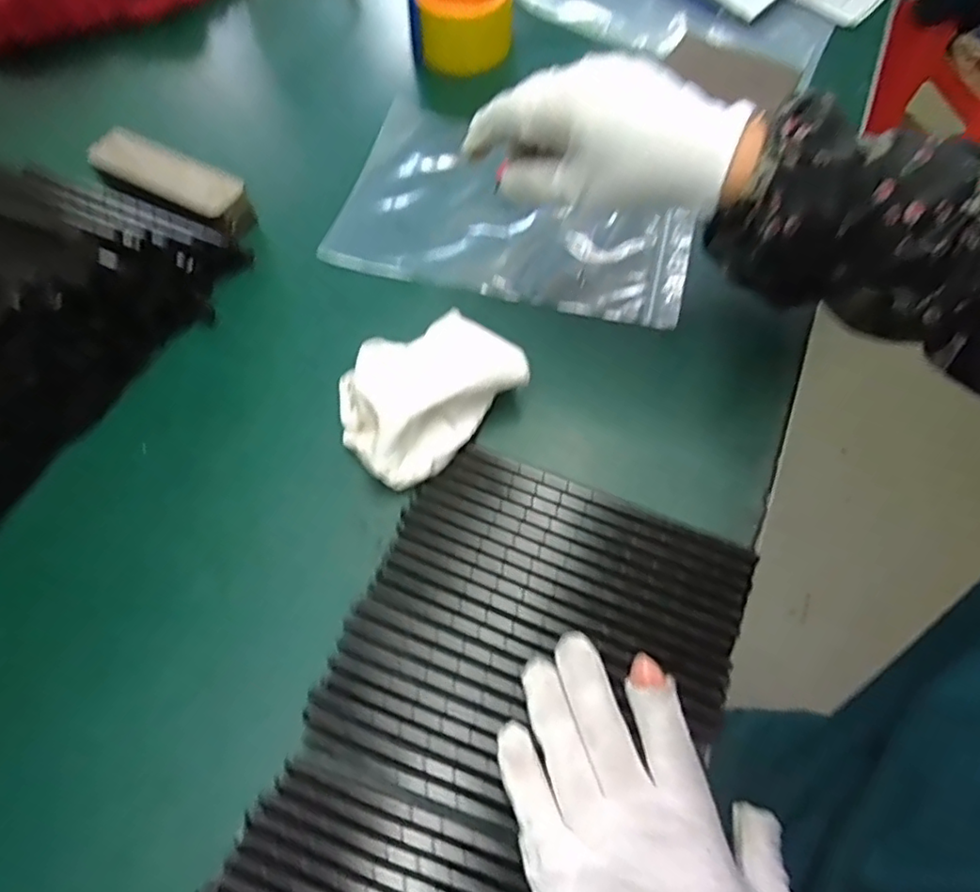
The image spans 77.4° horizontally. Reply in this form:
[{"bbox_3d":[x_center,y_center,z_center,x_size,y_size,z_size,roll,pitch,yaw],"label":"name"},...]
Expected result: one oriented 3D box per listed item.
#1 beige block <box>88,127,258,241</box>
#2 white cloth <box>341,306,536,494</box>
[{"bbox_3d":[-0.219,-0.177,0.418,0.117,0.029,0.039,24,67,13],"label":"beige block"},{"bbox_3d":[-0.038,-0.030,0.345,0.098,0.036,0.080,-41,69,-17],"label":"white cloth"}]

